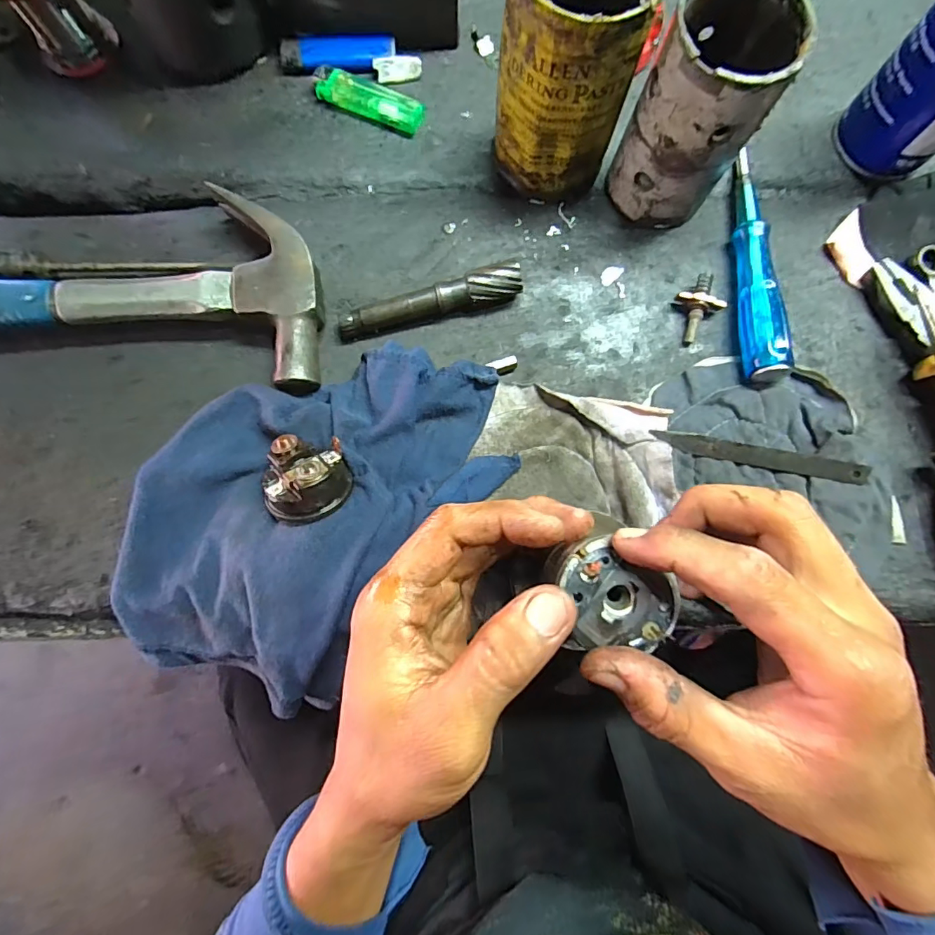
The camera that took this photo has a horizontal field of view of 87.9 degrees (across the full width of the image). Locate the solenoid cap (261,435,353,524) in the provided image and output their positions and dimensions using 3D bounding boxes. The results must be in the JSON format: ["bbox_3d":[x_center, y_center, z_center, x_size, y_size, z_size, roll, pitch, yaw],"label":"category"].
[{"bbox_3d":[-0.089,0.006,0.265,0.044,0.026,0.047,0,77,0],"label":"solenoid cap"}]

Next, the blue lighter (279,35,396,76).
[{"bbox_3d":[-0.090,-0.288,0.340,0.079,0.013,0.024,-7,78,-2],"label":"blue lighter"}]

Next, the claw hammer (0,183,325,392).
[{"bbox_3d":[-0.255,-0.115,0.300,0.331,0.035,0.117,3,77,0],"label":"claw hammer"}]

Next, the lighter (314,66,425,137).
[{"bbox_3d":[-0.068,-0.254,0.336,0.077,0.012,0.023,23,78,5],"label":"lighter"}]

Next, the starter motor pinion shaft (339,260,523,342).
[{"bbox_3d":[-0.024,-0.106,0.307,0.116,0.023,0.017,-11,78,-3],"label":"starter motor pinion shaft"}]

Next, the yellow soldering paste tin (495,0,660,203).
[{"bbox_3d":[0.058,-0.227,0.284,0.072,0.117,0.072,0,77,0],"label":"yellow soldering paste tin"}]

